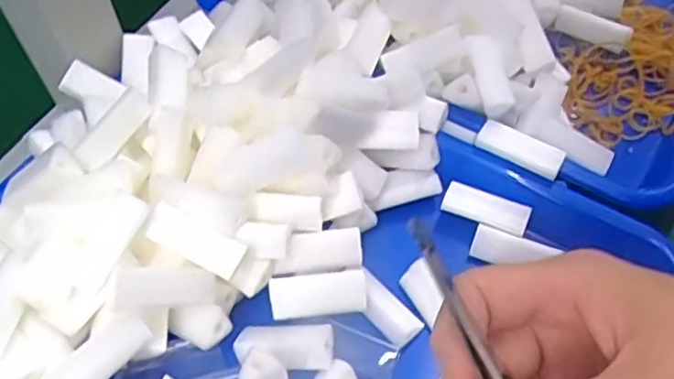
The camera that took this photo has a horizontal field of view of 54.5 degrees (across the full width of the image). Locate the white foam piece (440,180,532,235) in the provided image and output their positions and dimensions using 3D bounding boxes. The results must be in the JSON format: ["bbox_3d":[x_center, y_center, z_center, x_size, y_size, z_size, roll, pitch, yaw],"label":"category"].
[{"bbox_3d":[0.081,0.010,0.354,0.045,0.007,0.019,21,74,11],"label":"white foam piece"}]

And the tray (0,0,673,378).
[{"bbox_3d":[-0.021,0.037,0.308,0.318,0.072,0.265,24,60,16],"label":"tray"}]

